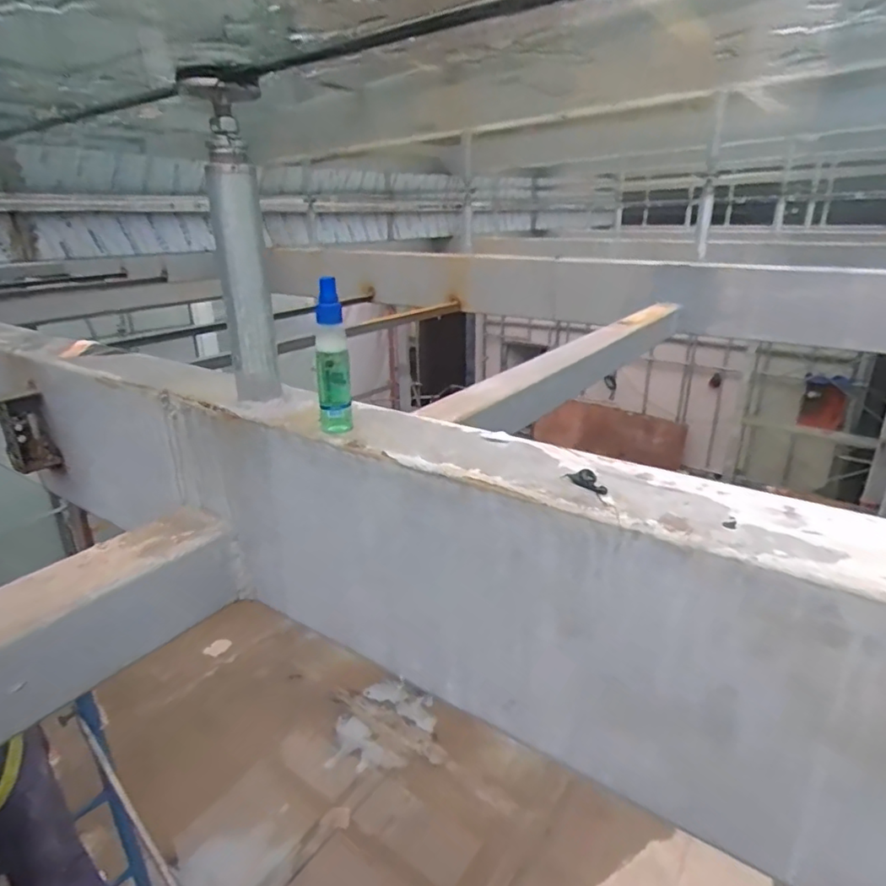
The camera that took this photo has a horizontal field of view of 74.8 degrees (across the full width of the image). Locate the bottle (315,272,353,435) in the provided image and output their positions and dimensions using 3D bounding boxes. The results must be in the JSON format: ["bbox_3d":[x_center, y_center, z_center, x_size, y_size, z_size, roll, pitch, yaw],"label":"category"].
[{"bbox_3d":[-0.098,-0.069,0.514,0.028,0.143,0.026,-5,22,-11],"label":"bottle"}]

